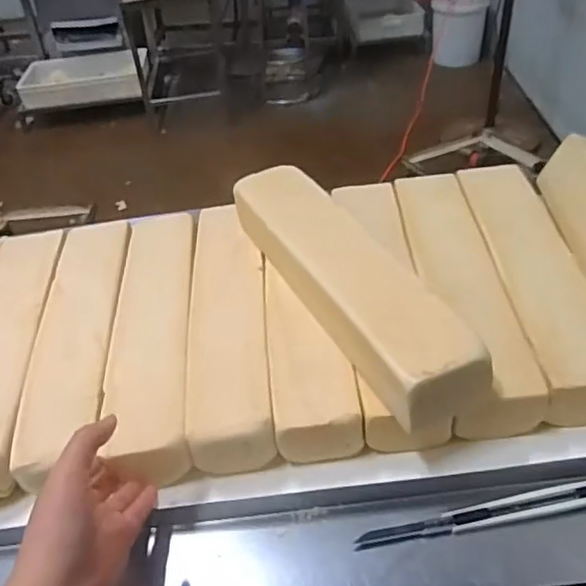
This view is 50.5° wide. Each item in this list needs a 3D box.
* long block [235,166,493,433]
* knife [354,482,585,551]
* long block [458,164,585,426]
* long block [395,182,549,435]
[{"bbox_3d":[0.047,-0.016,0.591,0.077,0.064,0.344,-22,42,-16],"label":"long block"},{"bbox_3d":[0.145,0.168,0.471,0.193,0.014,0.017,-10,40,-3],"label":"knife"},{"bbox_3d":[0.248,-0.023,0.646,0.080,0.050,0.354,-6,40,2],"label":"long block"},{"bbox_3d":[0.170,-0.011,0.650,0.081,0.052,0.352,-6,40,2],"label":"long block"}]

